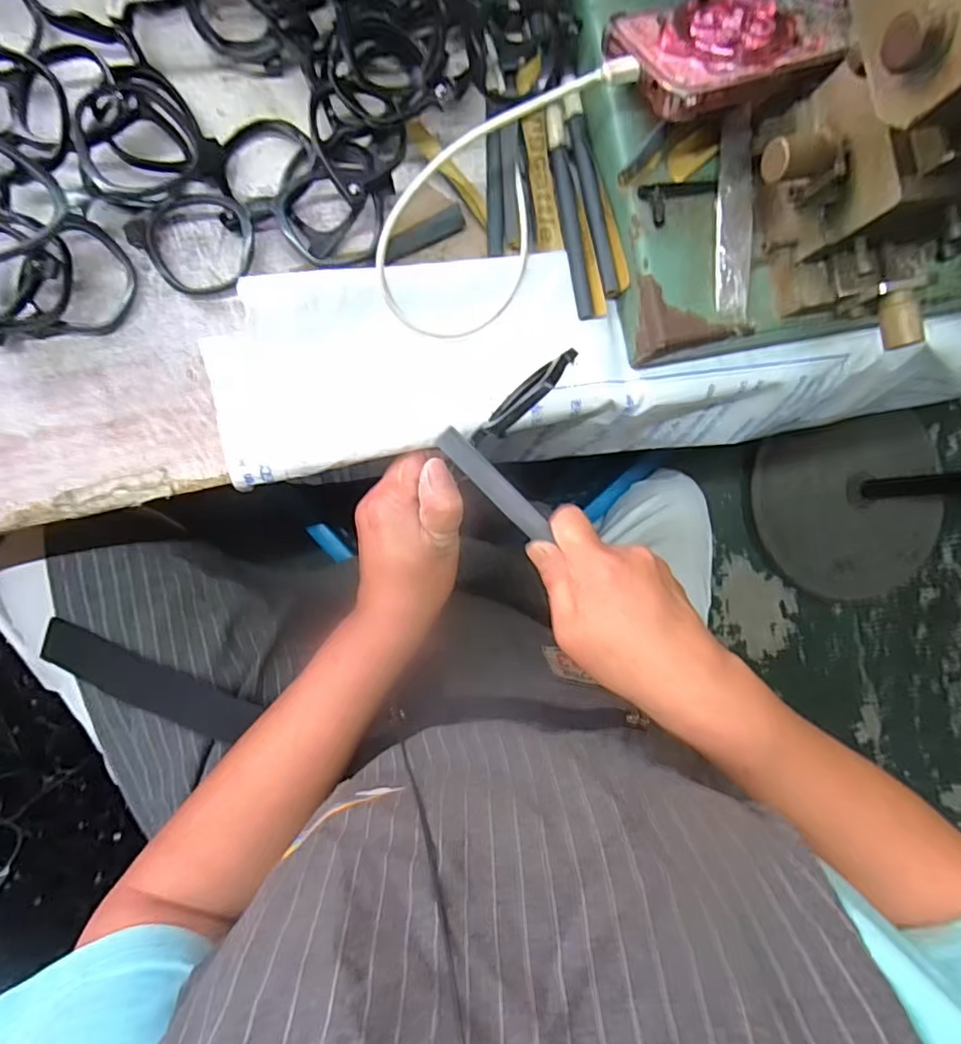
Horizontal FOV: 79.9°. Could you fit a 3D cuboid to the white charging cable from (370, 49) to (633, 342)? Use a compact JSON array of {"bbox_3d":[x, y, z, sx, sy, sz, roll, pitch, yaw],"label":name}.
[{"bbox_3d":[0.010,-0.179,0.302,0.078,0.059,0.166,31,87,-8],"label":"white charging cable"}]

